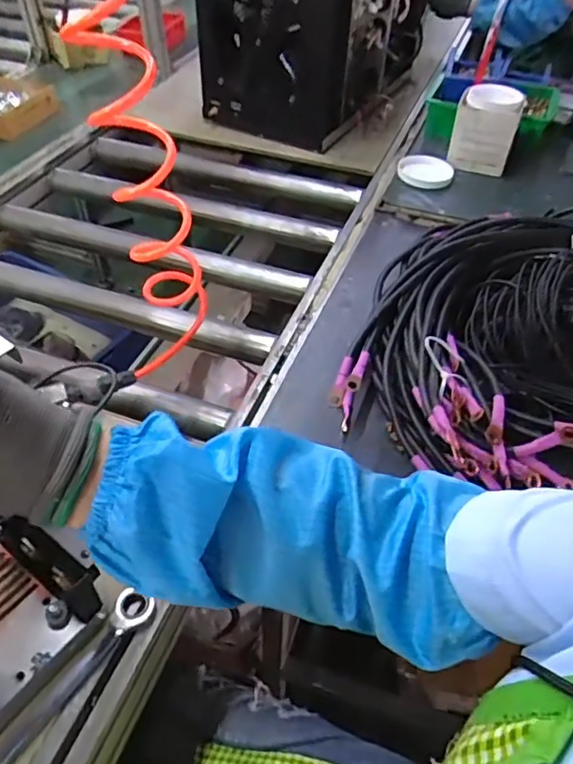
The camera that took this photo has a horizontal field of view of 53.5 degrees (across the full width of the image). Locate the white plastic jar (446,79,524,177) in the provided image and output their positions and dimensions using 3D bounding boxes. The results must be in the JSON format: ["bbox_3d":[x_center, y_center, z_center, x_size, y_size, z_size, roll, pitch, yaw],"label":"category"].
[{"bbox_3d":[0.357,-0.453,1.027,0.109,0.119,0.103,16,49,14],"label":"white plastic jar"}]

